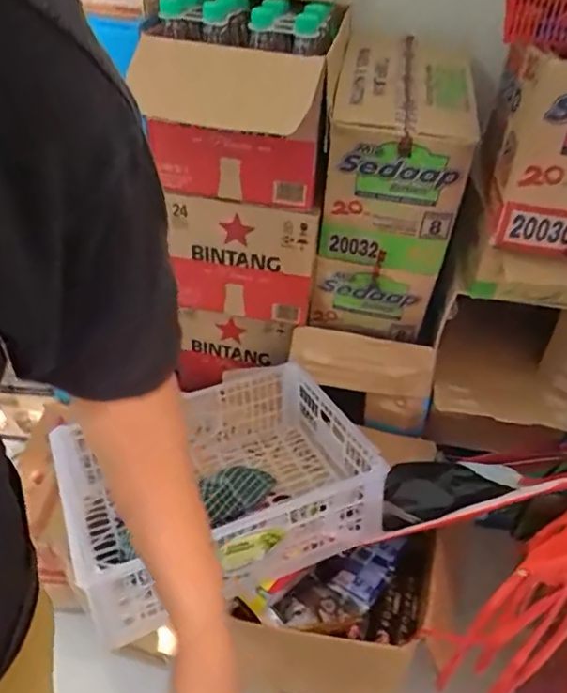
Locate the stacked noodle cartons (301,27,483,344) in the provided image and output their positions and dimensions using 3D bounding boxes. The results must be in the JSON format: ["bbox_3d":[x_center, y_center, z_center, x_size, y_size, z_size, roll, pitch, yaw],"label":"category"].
[{"bbox_3d":[0.182,-0.265,1.015,0.204,0.406,0.332,9,40,6],"label":"stacked noodle cartons"}]

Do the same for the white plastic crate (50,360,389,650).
[{"bbox_3d":[-0.107,0.212,0.920,0.430,0.166,0.338,-15,43,-22],"label":"white plastic crate"}]

